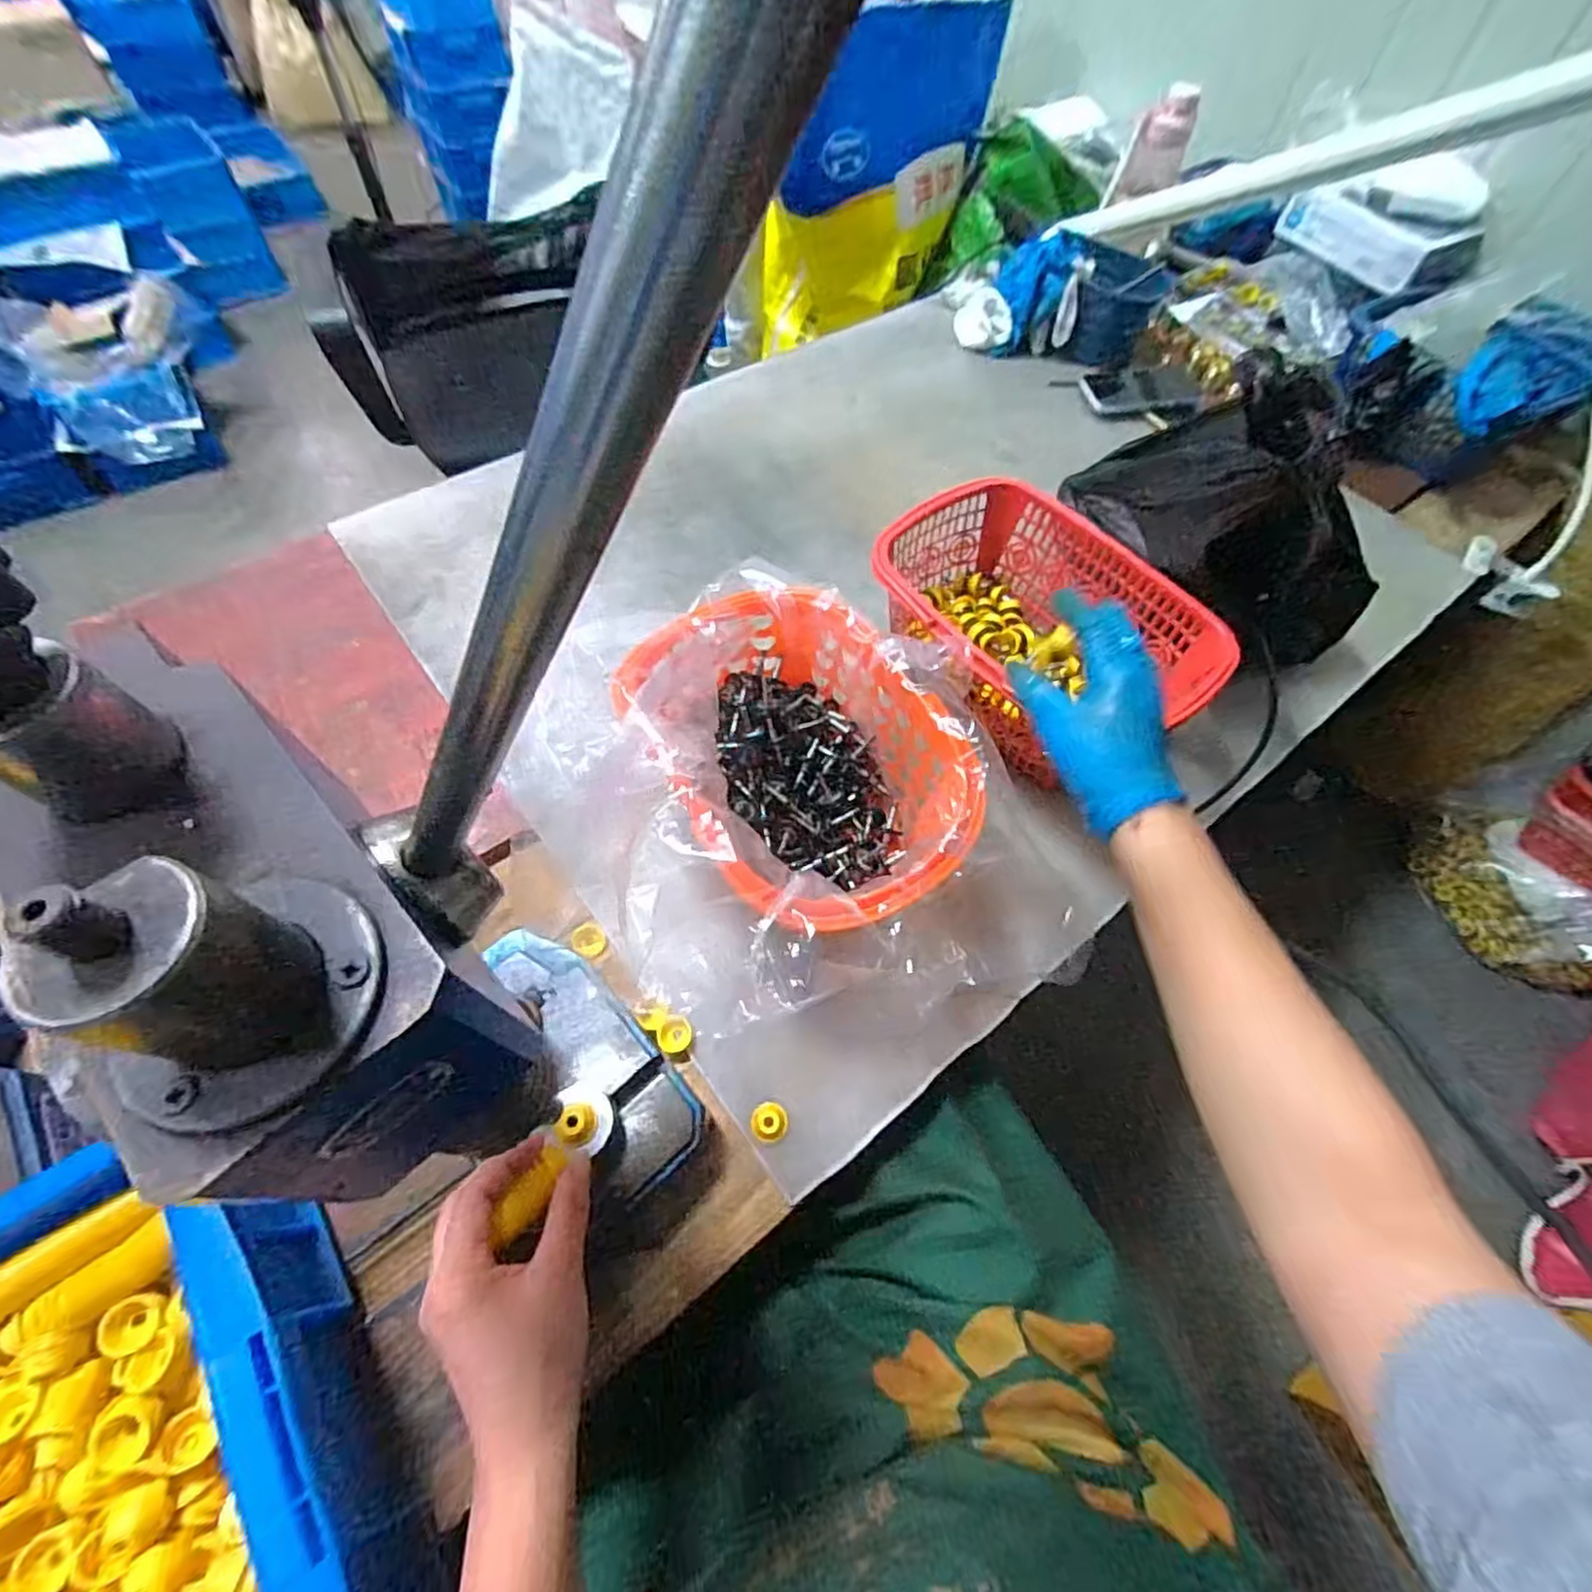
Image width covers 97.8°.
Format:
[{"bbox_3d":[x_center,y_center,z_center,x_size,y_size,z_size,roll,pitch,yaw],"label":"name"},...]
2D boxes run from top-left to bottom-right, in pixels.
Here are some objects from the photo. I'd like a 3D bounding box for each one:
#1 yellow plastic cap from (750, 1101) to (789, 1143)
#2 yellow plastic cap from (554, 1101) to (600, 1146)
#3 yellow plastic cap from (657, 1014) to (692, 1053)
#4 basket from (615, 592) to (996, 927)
[{"bbox_3d":[-0.018,0.221,0.472,0.025,0.010,0.024,1,60,-2],"label":"yellow plastic cap"},{"bbox_3d":[-0.126,0.191,0.406,0.022,0.010,0.021,1,60,-2],"label":"yellow plastic cap"},{"bbox_3d":[-0.087,0.171,0.498,0.024,0.006,0.025,1,60,-2],"label":"yellow plastic cap"},{"bbox_3d":[-0.003,-0.018,0.511,0.190,0.123,0.266,-30,66,-18],"label":"basket"}]

